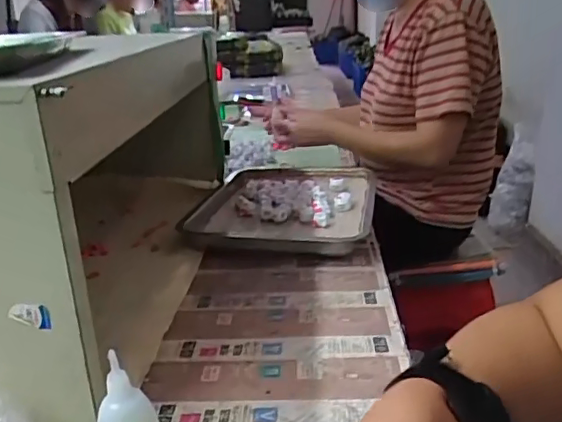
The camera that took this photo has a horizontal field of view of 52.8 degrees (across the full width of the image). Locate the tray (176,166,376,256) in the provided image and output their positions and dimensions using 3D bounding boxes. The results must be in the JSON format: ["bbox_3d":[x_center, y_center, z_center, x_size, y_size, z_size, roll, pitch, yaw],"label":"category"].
[{"bbox_3d":[0.008,0.002,0.774,0.229,0.044,0.260,1,22,12],"label":"tray"}]

